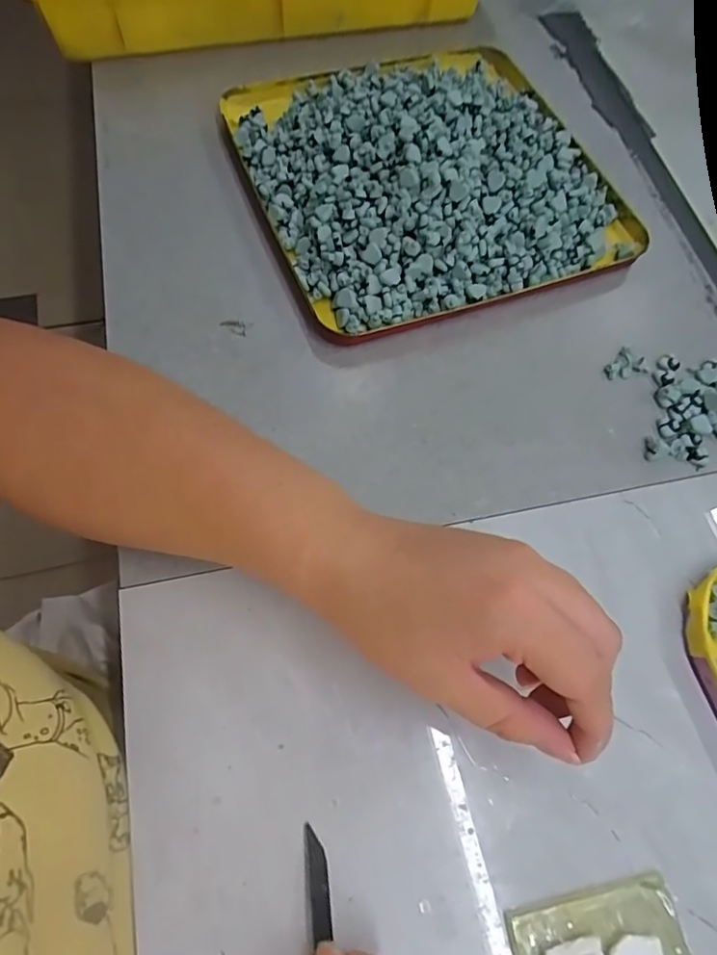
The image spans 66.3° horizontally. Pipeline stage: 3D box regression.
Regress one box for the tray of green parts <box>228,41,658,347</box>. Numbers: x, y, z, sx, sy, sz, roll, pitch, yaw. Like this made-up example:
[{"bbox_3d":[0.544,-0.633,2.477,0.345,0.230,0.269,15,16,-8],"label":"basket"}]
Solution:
[{"bbox_3d":[0.048,-0.217,0.373,0.239,0.045,0.240,-21,69,-11],"label":"tray of green parts"}]

